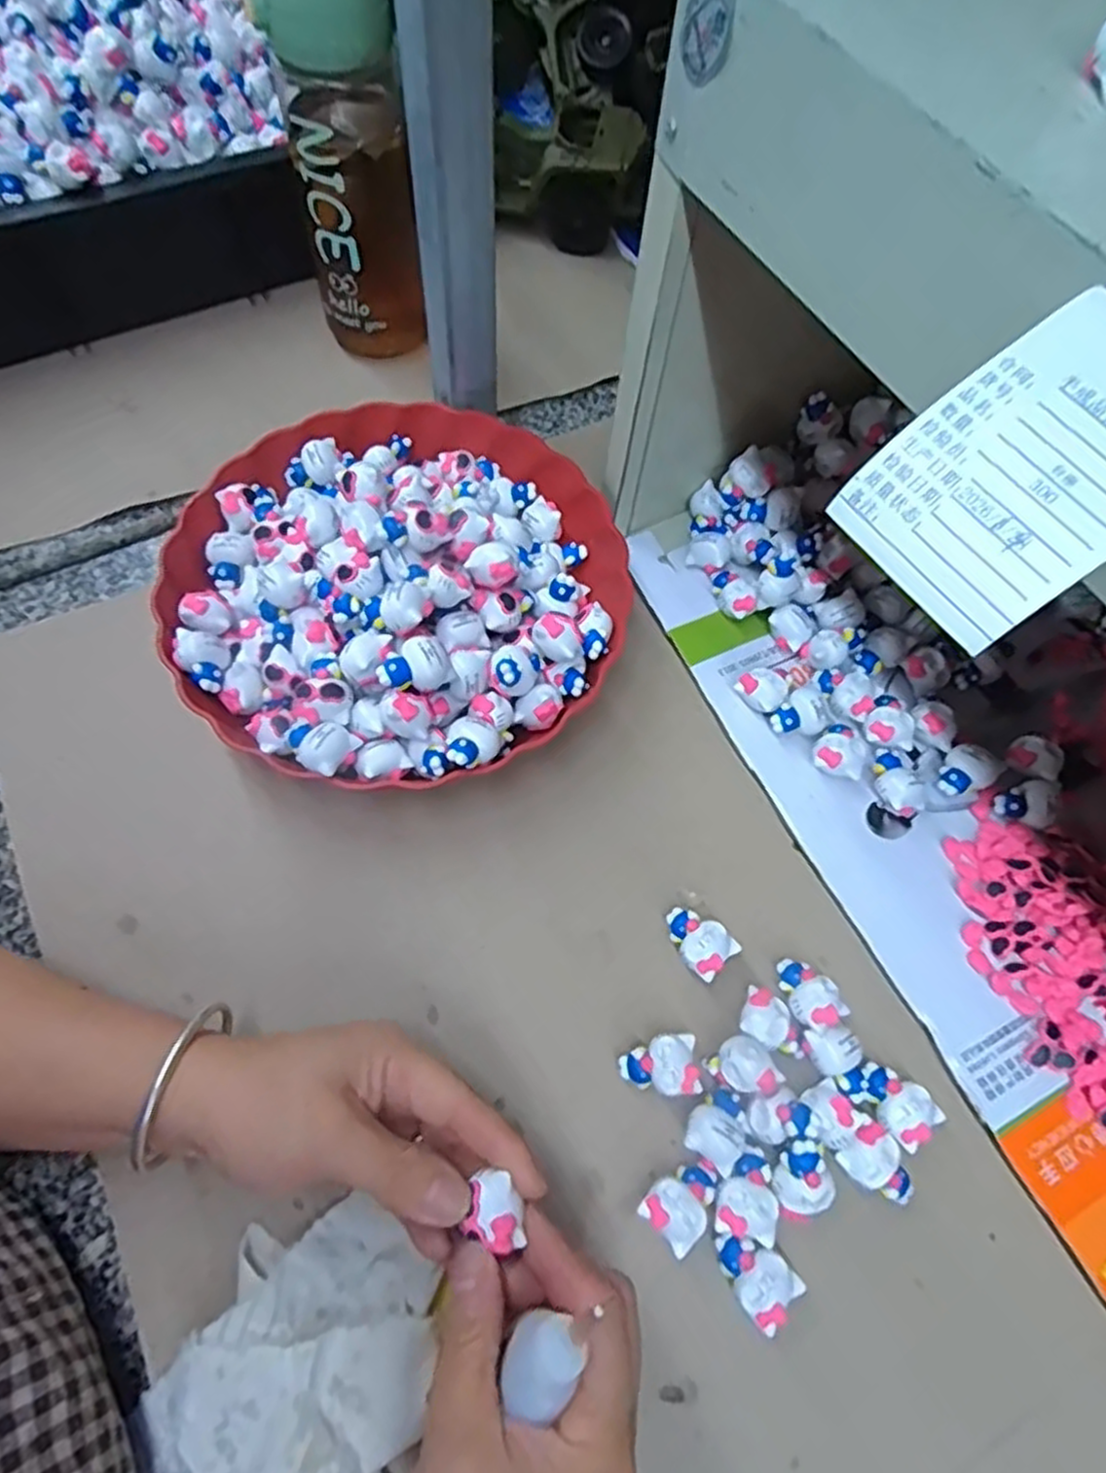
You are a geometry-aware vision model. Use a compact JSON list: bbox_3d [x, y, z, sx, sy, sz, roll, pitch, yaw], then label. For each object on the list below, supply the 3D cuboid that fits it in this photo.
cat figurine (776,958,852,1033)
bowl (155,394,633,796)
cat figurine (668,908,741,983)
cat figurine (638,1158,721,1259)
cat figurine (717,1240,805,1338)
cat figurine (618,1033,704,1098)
[{"bbox_3d":[0.123,0.123,0.359,0.025,0.021,0.033,-16,68,-10],"label":"cat figurine"},{"bbox_3d":[-0.081,-0.086,0.402,0.236,0.076,0.237,1,66,-2],"label":"bowl"},{"bbox_3d":[0.071,0.100,0.367,0.024,0.020,0.034,-39,73,-18],"label":"cat figurine"},{"bbox_3d":[0.057,0.199,0.321,0.035,0.016,0.025,-41,74,-18],"label":"cat figurine"},{"bbox_3d":[0.085,0.226,0.312,0.024,0.022,0.032,-37,73,-17],"label":"cat figurine"},{"bbox_3d":[0.048,0.151,0.340,0.034,0.013,0.025,-3,66,-4],"label":"cat figurine"}]

